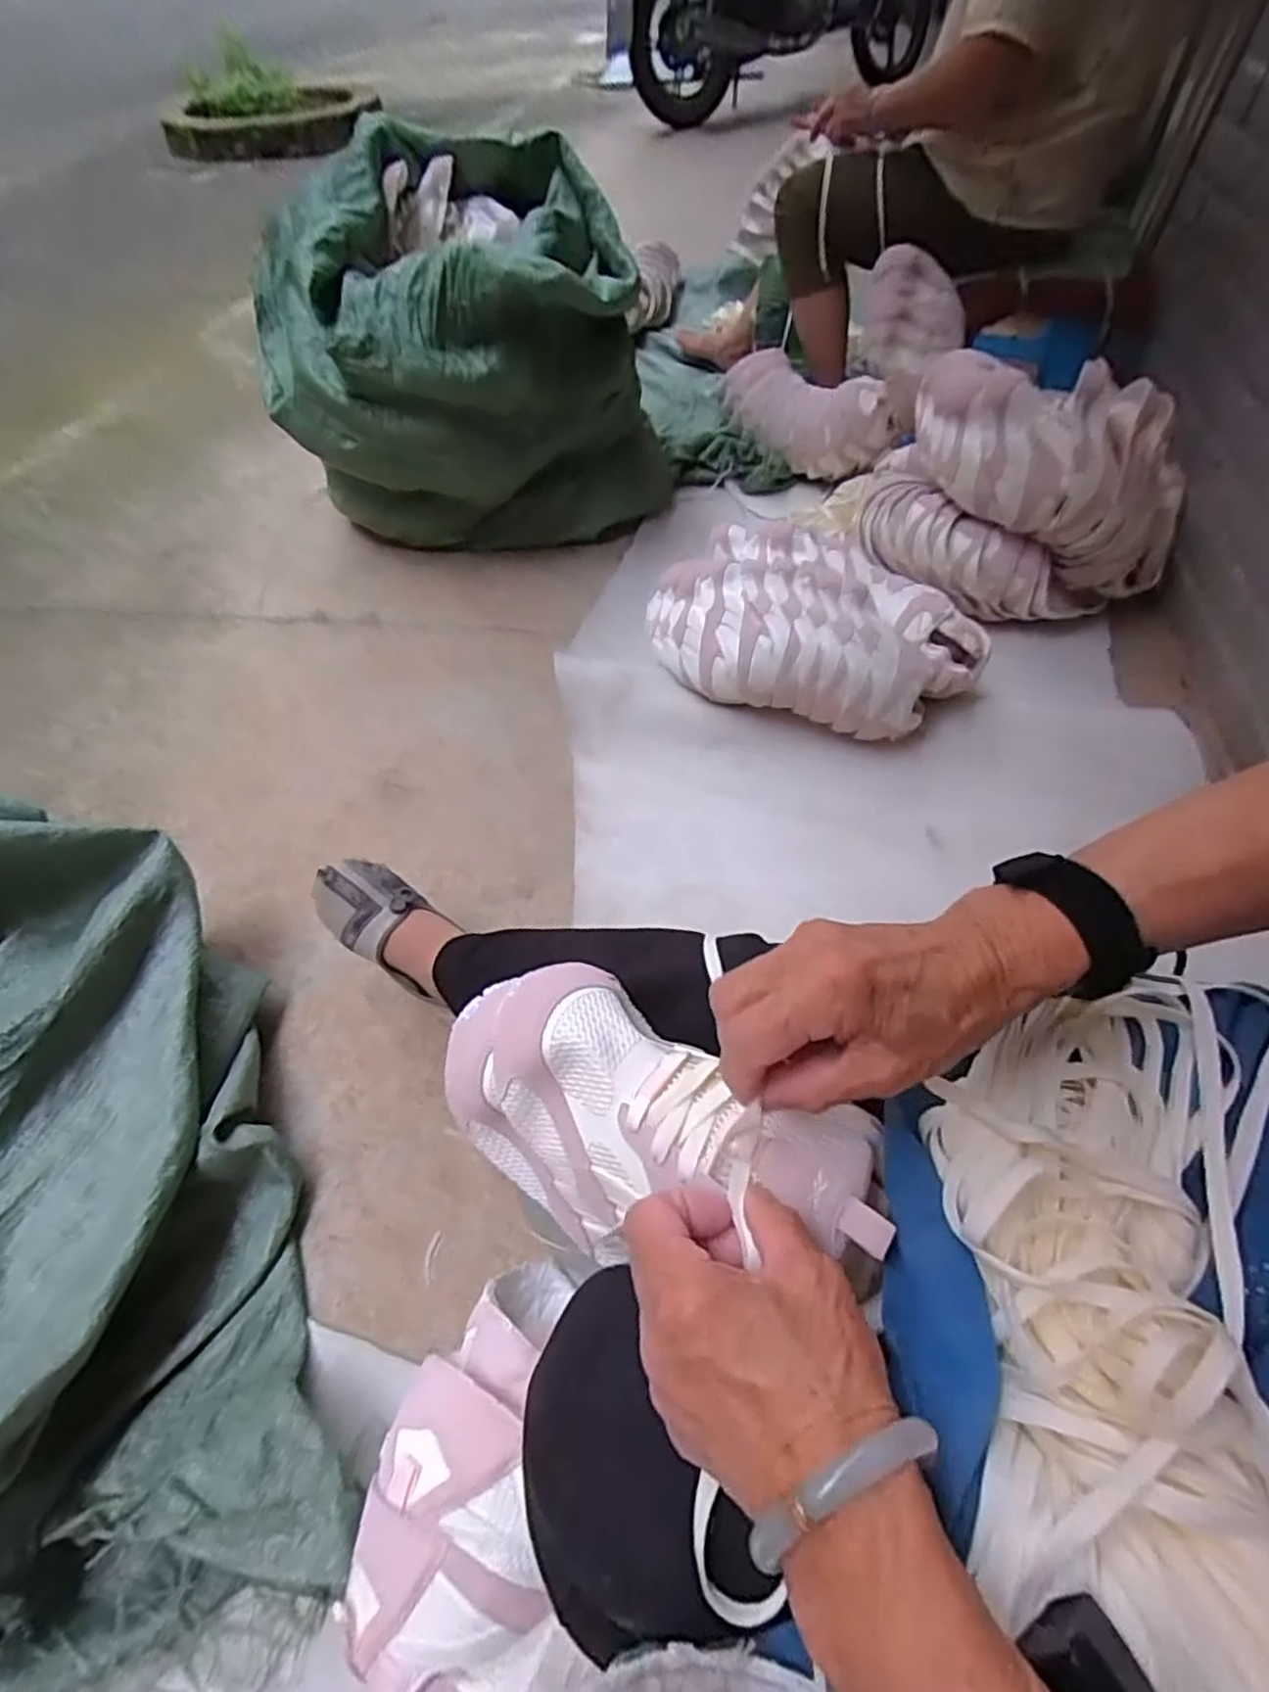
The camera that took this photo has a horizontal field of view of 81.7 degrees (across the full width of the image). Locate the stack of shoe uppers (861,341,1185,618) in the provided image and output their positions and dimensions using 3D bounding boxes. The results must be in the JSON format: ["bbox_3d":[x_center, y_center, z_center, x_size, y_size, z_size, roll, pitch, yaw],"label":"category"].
[{"bbox_3d":[0.525,-0.509,1.051,0.435,0.262,0.219,32,61,27],"label":"stack of shoe uppers"}]

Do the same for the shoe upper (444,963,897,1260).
[{"bbox_3d":[0.009,0.137,0.376,0.222,0.096,0.110,12,53,20],"label":"shoe upper"}]

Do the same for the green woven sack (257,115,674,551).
[{"bbox_3d":[-0.263,-0.789,1.209,0.607,0.458,0.508,-5,51,1],"label":"green woven sack"}]

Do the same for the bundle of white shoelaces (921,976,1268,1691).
[{"bbox_3d":[0.189,0.178,0.287,0.140,0.046,0.308,16,54,11],"label":"bundle of white shoelaces"}]

